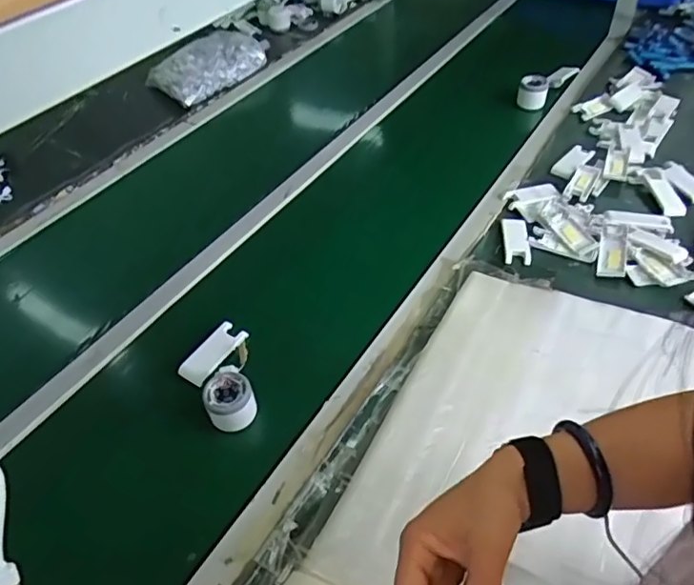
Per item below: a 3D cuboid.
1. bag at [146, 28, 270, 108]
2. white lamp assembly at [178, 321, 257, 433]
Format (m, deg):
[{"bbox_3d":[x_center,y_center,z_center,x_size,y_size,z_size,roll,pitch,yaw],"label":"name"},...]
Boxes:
[{"bbox_3d":[-0.331,-0.548,1.348,0.269,0.069,0.163,-36,53,-28],"label":"bag"},{"bbox_3d":[-0.175,0.101,0.738,0.094,0.049,0.176,-11,45,-7],"label":"white lamp assembly"}]

